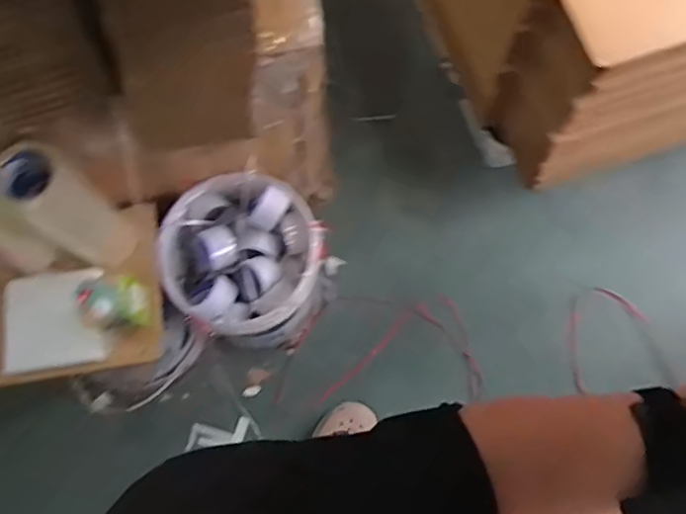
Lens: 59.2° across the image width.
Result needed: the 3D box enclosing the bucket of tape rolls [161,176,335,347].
[{"bbox_3d":[-0.192,0.028,1.339,0.284,0.457,0.299,-1,73,2],"label":"bucket of tape rolls"}]

